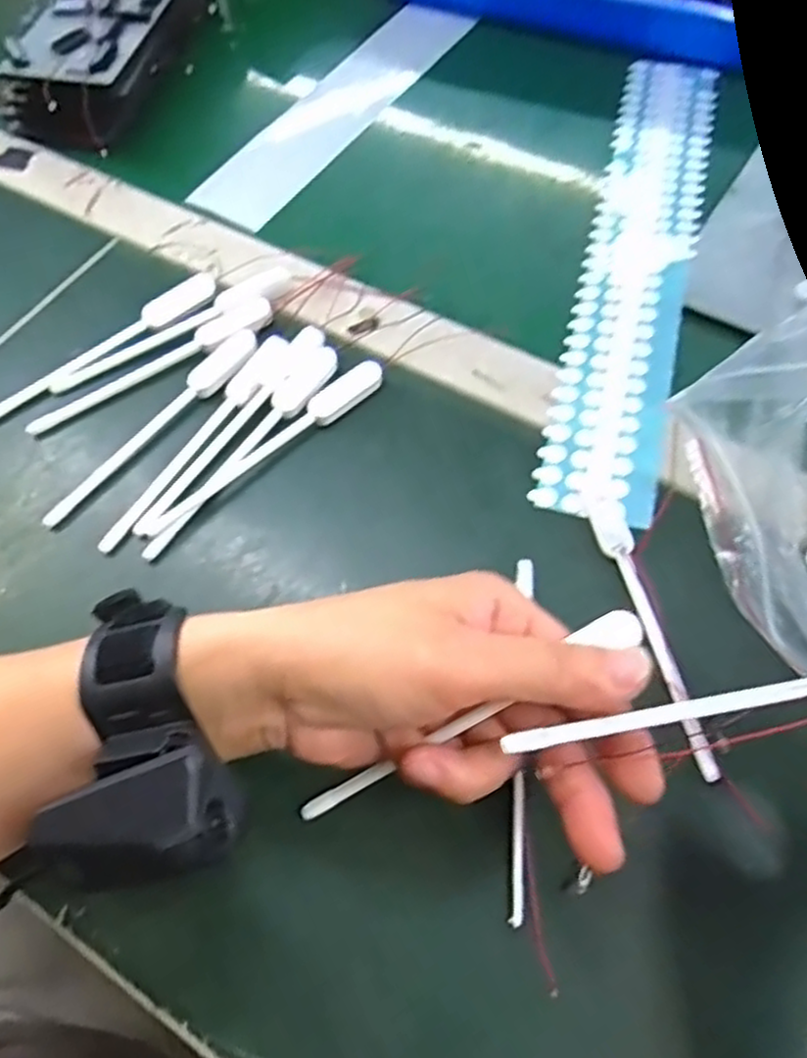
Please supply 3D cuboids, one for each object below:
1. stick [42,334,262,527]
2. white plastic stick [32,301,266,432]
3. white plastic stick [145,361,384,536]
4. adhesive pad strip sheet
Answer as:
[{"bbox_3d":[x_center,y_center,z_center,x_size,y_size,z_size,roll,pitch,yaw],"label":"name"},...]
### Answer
[{"bbox_3d":[-0.130,-0.056,0.385,0.020,0.006,0.144,38,70,20],"label":"stick"},{"bbox_3d":[-0.137,-0.088,0.404,0.144,0.011,0.018,-30,65,-12],"label":"white plastic stick"},{"bbox_3d":[-0.070,-0.044,0.379,0.143,0.009,0.016,-35,66,-15],"label":"white plastic stick"},{"bbox_3d":[0.143,-0.170,0.441,0.060,0.004,0.380,13,64,10],"label":"adhesive pad strip sheet"}]

